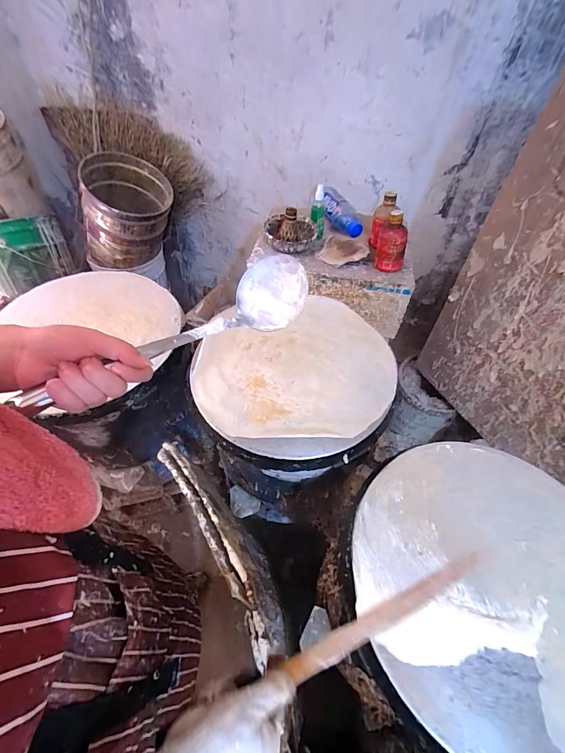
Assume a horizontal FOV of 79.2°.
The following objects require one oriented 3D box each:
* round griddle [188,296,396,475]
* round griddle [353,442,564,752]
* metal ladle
[{"bbox_3d":[0.020,-0.008,0.647,0.360,0.041,0.365,2,53,-2],"label":"round griddle"},{"bbox_3d":[0.286,0.258,0.441,0.371,0.023,0.359,2,53,-2],"label":"round griddle"},{"bbox_3d":[-0.106,-0.042,0.363,0.311,0.055,0.086,-33,61,-25],"label":"metal ladle"}]

